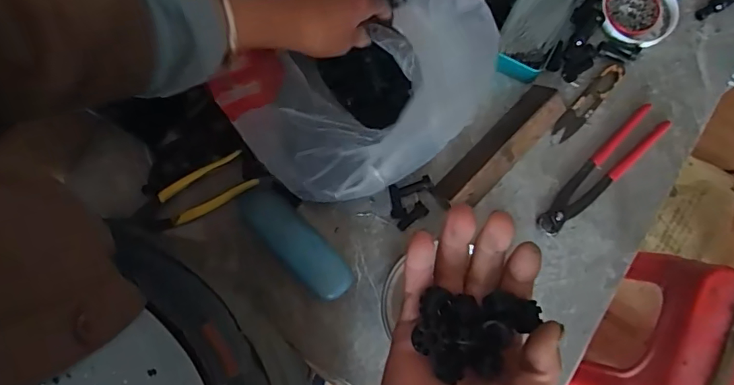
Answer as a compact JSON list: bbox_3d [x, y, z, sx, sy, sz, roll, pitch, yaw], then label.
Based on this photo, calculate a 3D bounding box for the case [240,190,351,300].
[{"bbox_3d":[-0.081,0.057,0.540,0.055,0.025,0.151,-43,82,-7],"label":"case"}]

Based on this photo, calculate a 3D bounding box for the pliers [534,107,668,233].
[{"bbox_3d":[0.270,-0.024,0.560,0.196,0.015,0.039,-43,82,-7],"label":"pliers"}]

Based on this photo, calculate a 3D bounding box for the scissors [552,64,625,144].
[{"bbox_3d":[0.263,-0.107,0.580,0.026,0.007,0.121,42,82,7],"label":"scissors"}]

